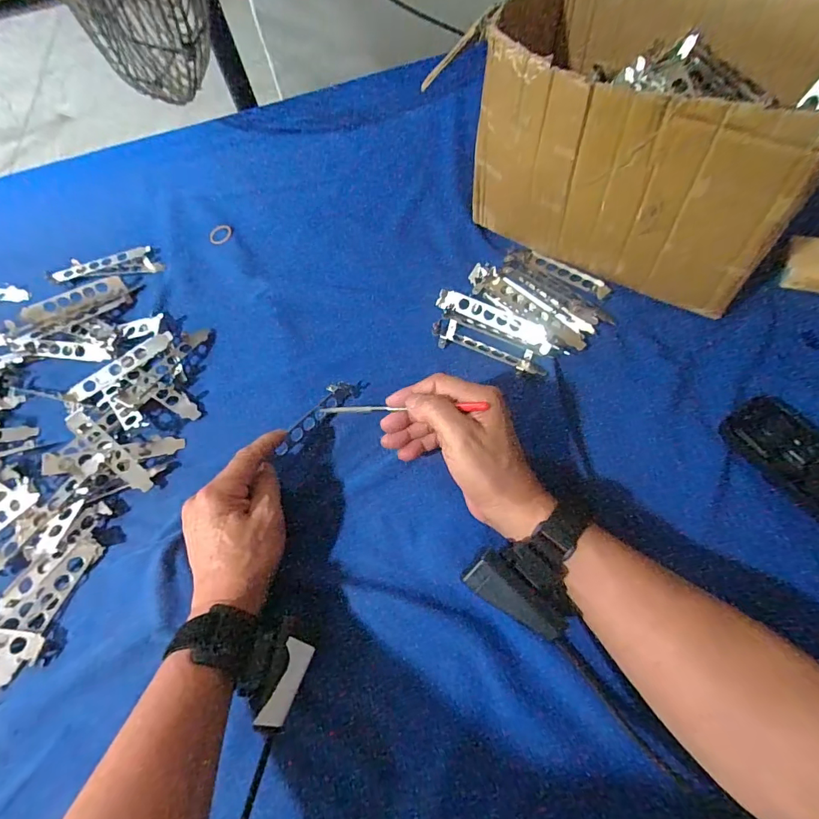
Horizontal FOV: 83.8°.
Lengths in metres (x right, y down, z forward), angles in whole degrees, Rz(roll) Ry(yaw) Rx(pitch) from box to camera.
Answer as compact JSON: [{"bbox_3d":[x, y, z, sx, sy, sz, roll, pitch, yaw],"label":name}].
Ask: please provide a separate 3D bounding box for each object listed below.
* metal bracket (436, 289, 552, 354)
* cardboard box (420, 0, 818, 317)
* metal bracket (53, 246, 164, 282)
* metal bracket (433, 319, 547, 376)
[{"bbox_3d":[0.088,-0.096,0.468,0.125,0.014,0.028,29,67,18],"label":"metal bracket"},{"bbox_3d":[0.220,-0.270,0.449,0.315,0.189,0.212,26,66,17],"label":"cardboard box"},{"bbox_3d":[-0.379,-0.182,0.575,0.124,0.017,0.039,-12,61,-3],"label":"metal bracket"},{"bbox_3d":[0.079,-0.062,0.459,0.120,0.011,0.031,24,66,16],"label":"metal bracket"}]

